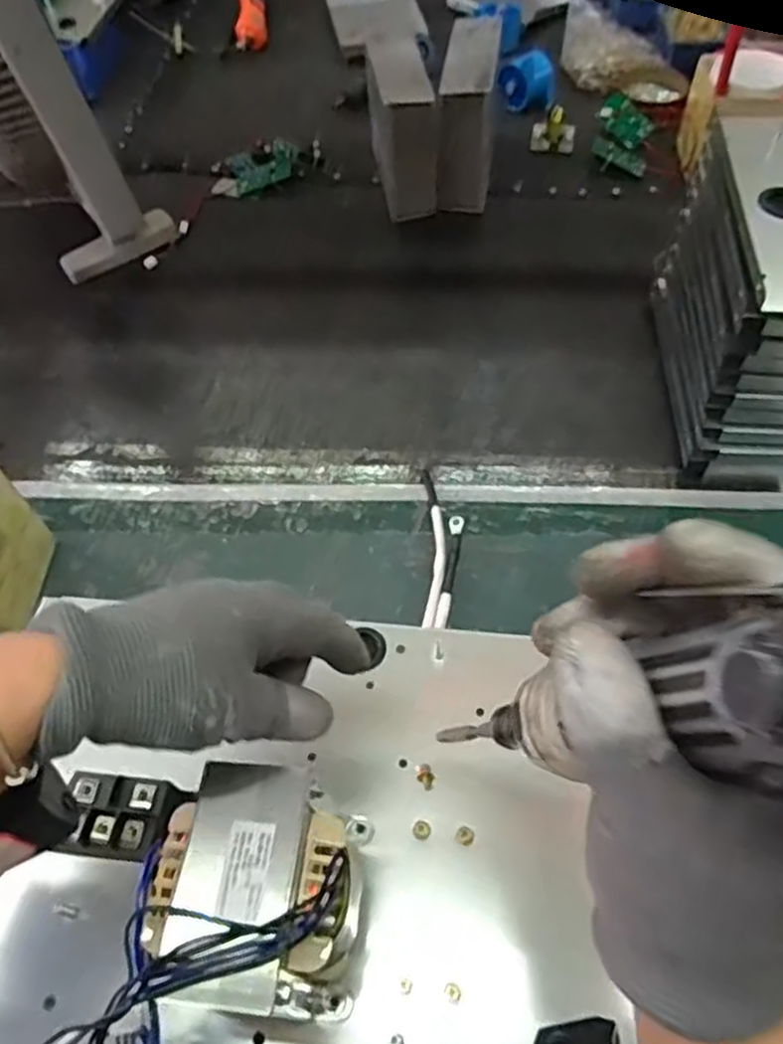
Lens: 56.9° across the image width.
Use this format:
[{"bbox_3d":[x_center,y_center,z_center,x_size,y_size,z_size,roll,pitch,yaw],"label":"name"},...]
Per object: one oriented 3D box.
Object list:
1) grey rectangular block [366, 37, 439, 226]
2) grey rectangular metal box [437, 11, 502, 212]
[{"bbox_3d":[0.007,-0.494,0.903,0.058,0.155,0.189,-12,58,-5],"label":"grey rectangular block"},{"bbox_3d":[0.096,-0.515,0.908,0.068,0.148,0.202,6,58,6],"label":"grey rectangular metal box"}]

